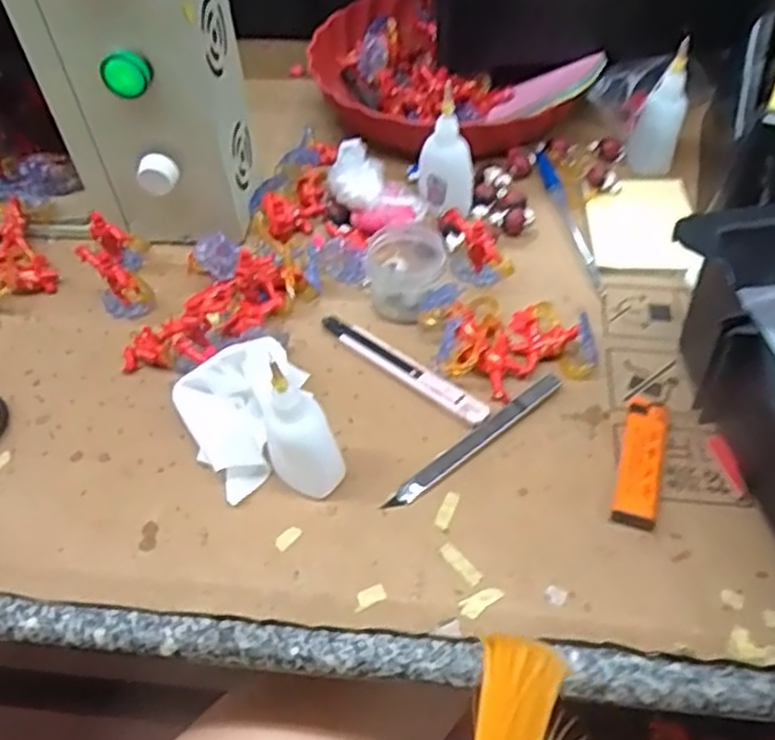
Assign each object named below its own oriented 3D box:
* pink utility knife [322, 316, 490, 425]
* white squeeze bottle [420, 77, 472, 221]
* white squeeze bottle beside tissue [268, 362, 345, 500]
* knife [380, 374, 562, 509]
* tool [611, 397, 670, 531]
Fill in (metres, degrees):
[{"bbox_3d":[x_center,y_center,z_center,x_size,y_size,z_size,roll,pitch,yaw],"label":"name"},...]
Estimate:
[{"bbox_3d":[0.008,-0.001,0.451,0.128,0.009,0.015,35,60,27],"label":"pink utility knife"},{"bbox_3d":[0.042,-0.154,0.517,0.038,0.084,0.028,1,51,3],"label":"white squeeze bottle"},{"bbox_3d":[-0.047,0.030,0.379,0.033,0.092,0.038,-18,52,-12],"label":"white squeeze bottle beside tissue"},{"bbox_3d":[0.052,0.039,0.415,0.131,0.009,0.012,-33,57,-22],"label":"knife"},{"bbox_3d":[0.141,0.050,0.400,0.023,0.014,0.083,14,53,13],"label":"tool"}]

